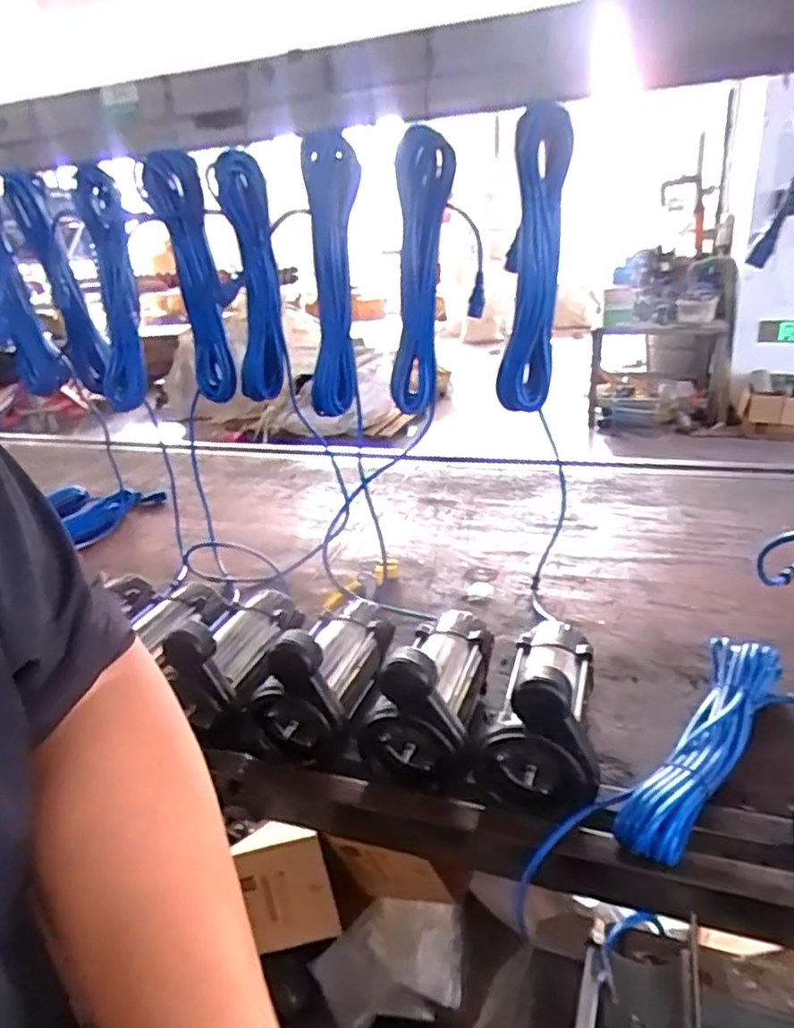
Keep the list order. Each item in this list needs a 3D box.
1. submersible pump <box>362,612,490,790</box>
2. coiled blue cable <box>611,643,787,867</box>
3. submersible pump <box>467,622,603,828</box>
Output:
[{"bbox_3d":[0.045,0.186,0.793,0.109,0.154,0.229,1,23,16],"label":"submersible pump"},{"bbox_3d":[0.331,0.238,0.728,0.079,0.054,0.345,11,27,36],"label":"coiled blue cable"},{"bbox_3d":[0.154,0.191,0.749,0.121,0.150,0.227,0,22,14],"label":"submersible pump"}]

